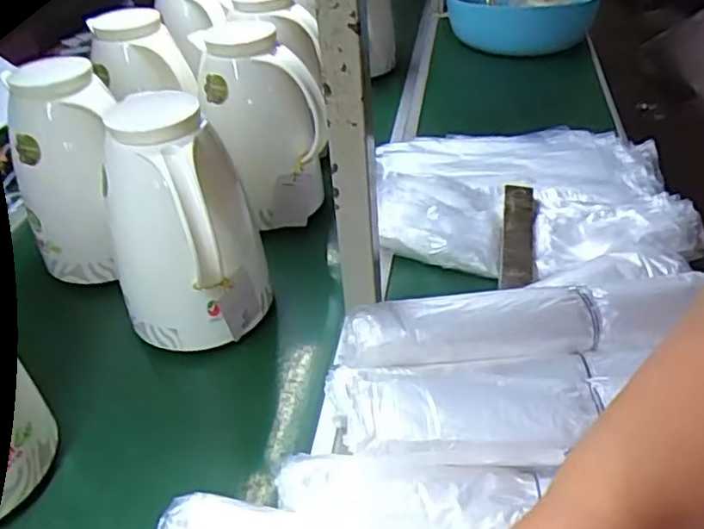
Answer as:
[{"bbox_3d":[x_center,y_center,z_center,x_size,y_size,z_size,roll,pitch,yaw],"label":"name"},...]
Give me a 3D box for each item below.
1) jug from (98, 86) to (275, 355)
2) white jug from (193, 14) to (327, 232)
[{"bbox_3d":[-0.168,-0.040,0.670,0.117,0.227,0.130,14,40,23],"label":"jug"},{"bbox_3d":[-0.120,-0.194,0.870,0.139,0.225,0.164,-11,37,-8],"label":"white jug"}]

